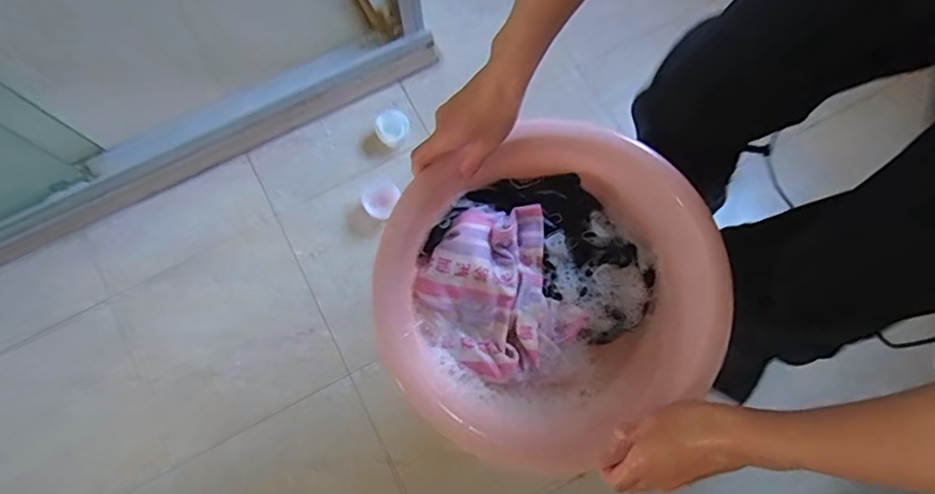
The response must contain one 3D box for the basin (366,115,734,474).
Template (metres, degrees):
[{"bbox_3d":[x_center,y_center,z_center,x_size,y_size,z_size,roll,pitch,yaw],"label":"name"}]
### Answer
[{"bbox_3d":[0.079,0.040,0.559,0.276,0.111,0.278,0,74,-1],"label":"basin"}]

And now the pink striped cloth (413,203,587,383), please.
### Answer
[{"bbox_3d":[0.028,0.044,0.572,0.144,0.027,0.157,-23,93,-13],"label":"pink striped cloth"}]

